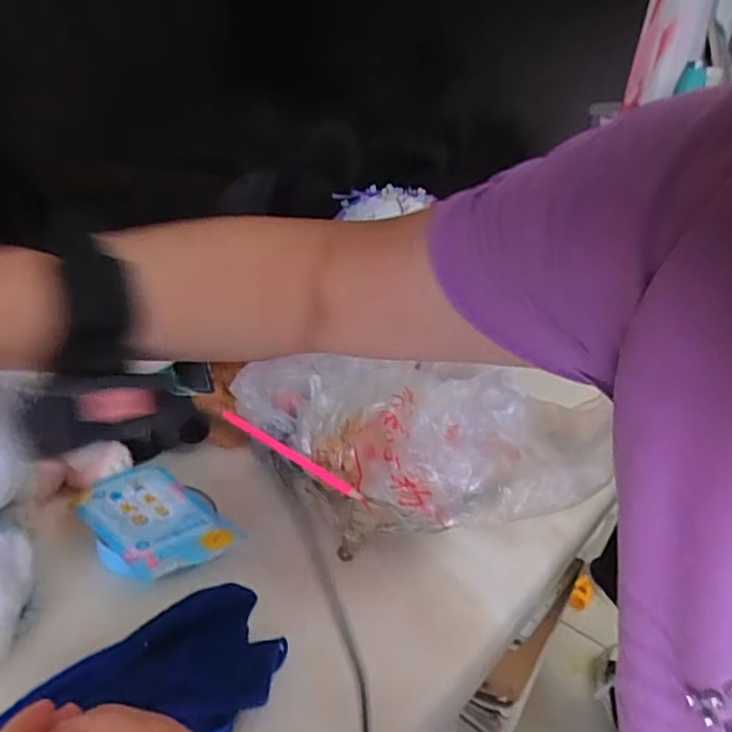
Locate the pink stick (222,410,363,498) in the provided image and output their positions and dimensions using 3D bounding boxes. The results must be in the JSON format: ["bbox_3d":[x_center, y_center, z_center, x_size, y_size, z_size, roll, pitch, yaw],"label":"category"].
[{"bbox_3d":[-0.065,0.072,0.486,0.161,0.009,0.012,23,25,34],"label":"pink stick"}]

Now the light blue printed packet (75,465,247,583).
[{"bbox_3d":[-0.178,0.132,0.499,0.130,0.029,0.097,25,27,39],"label":"light blue printed packet"}]

